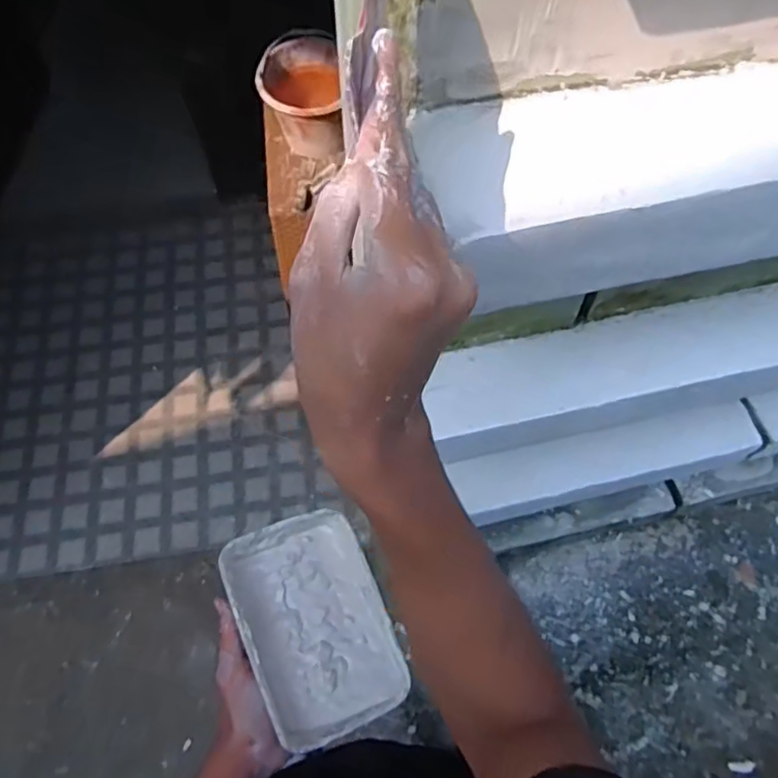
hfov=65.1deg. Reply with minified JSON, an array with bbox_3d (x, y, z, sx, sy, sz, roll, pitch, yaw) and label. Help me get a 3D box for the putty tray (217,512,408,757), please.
[{"bbox_3d":[-0.059,0.191,0.504,0.111,0.053,0.164,-21,64,-11],"label":"putty tray"}]

